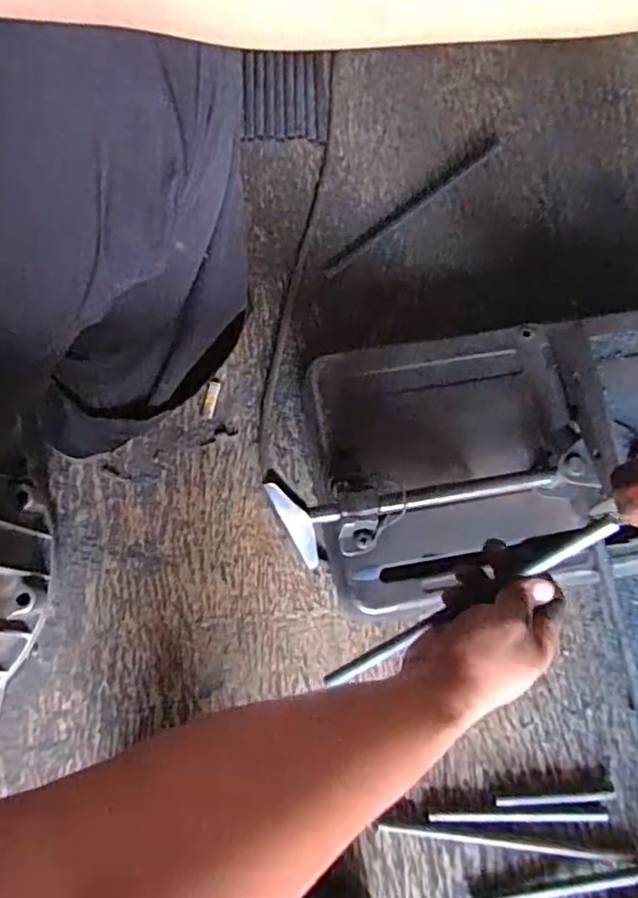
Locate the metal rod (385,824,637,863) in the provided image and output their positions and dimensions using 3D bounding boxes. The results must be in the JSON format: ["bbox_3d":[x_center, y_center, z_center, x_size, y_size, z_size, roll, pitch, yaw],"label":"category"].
[{"bbox_3d":[0.169,0.357,0.584,0.228,0.007,0.009,7,75,0],"label":"metal rod"}]

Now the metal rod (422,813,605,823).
[{"bbox_3d":[0.183,0.337,0.588,0.162,0.009,0.007,0,75,-2],"label":"metal rod"}]

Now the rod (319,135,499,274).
[{"bbox_3d":[0.112,-0.287,0.755,0.271,0.011,0.015,-39,80,-11],"label":"rod"}]

